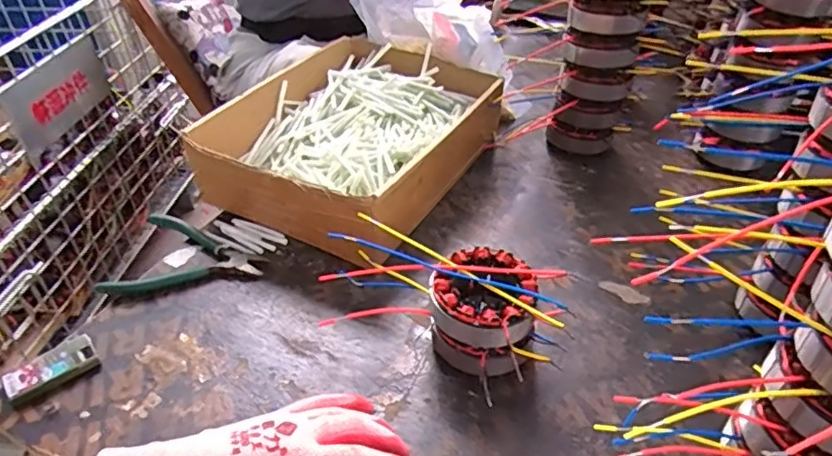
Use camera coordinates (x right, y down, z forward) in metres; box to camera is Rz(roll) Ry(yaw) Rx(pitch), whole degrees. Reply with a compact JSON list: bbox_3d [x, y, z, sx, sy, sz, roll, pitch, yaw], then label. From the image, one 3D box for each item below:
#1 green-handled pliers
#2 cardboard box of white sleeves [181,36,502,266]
[{"bbox_3d":[-0.229,0.022,0.573,0.145,0.026,0.083,-4,39,-7],"label":"green-handled pliers"},{"bbox_3d":[-0.067,-0.107,0.687,0.250,0.085,0.341,19,43,21],"label":"cardboard box of white sleeves"}]

